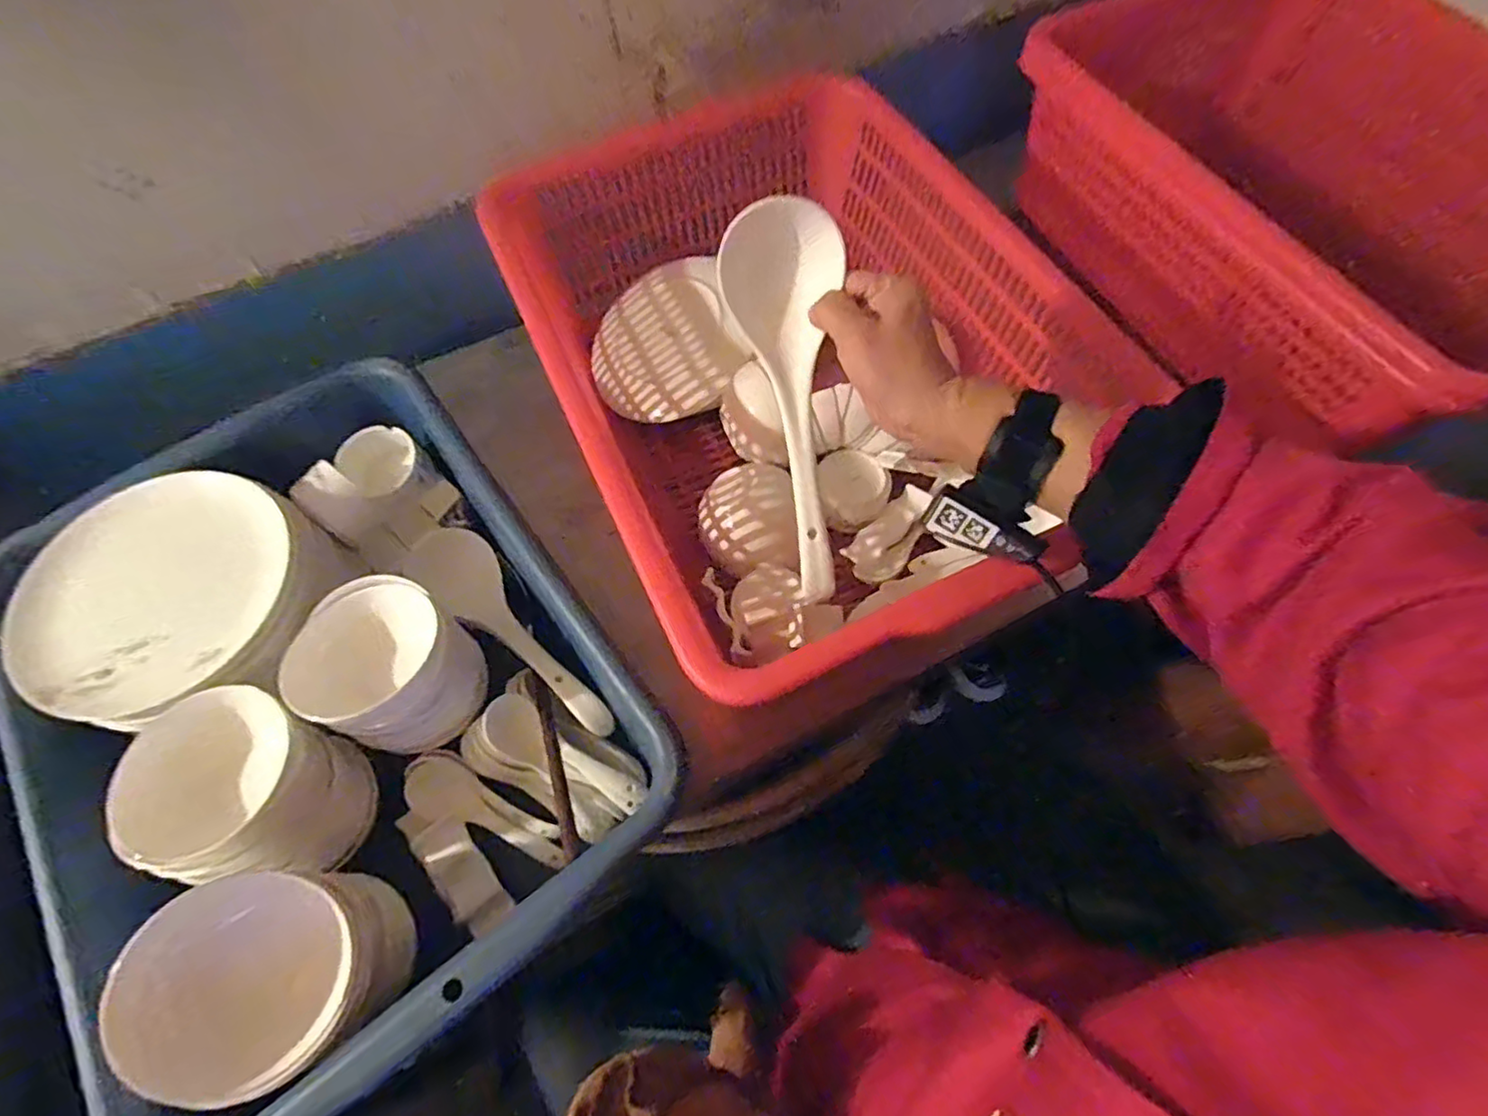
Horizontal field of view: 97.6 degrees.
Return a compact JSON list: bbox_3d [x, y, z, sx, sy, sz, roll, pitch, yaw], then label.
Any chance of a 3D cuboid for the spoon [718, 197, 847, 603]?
[{"bbox_3d":[0.038,-0.093,0.413,0.070,0.029,0.239,-11,99,-5],"label":"spoon"}]

